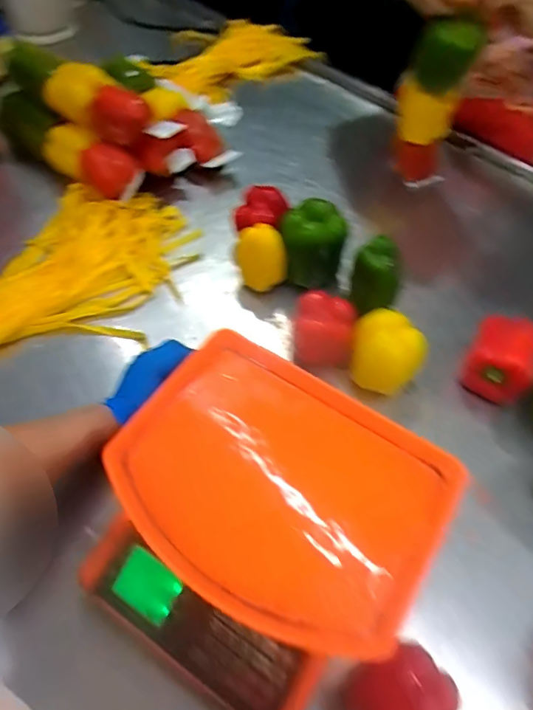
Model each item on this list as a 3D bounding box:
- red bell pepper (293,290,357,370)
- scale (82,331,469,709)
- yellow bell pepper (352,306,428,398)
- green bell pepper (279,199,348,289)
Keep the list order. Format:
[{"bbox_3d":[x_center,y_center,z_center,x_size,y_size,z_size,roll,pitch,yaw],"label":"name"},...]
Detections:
[{"bbox_3d":[0.074,-0.038,0.643,0.080,0.082,0.072,6,57,0],"label":"red bell pepper"},{"bbox_3d":[-0.007,0.154,0.470,0.285,0.113,0.275,31,61,15],"label":"scale"},{"bbox_3d":[0.152,-0.003,0.628,0.090,0.080,0.068,26,59,12],"label":"yellow bell pepper"},{"bbox_3d":[0.065,-0.159,0.711,0.095,0.094,0.083,11,57,3],"label":"green bell pepper"}]

